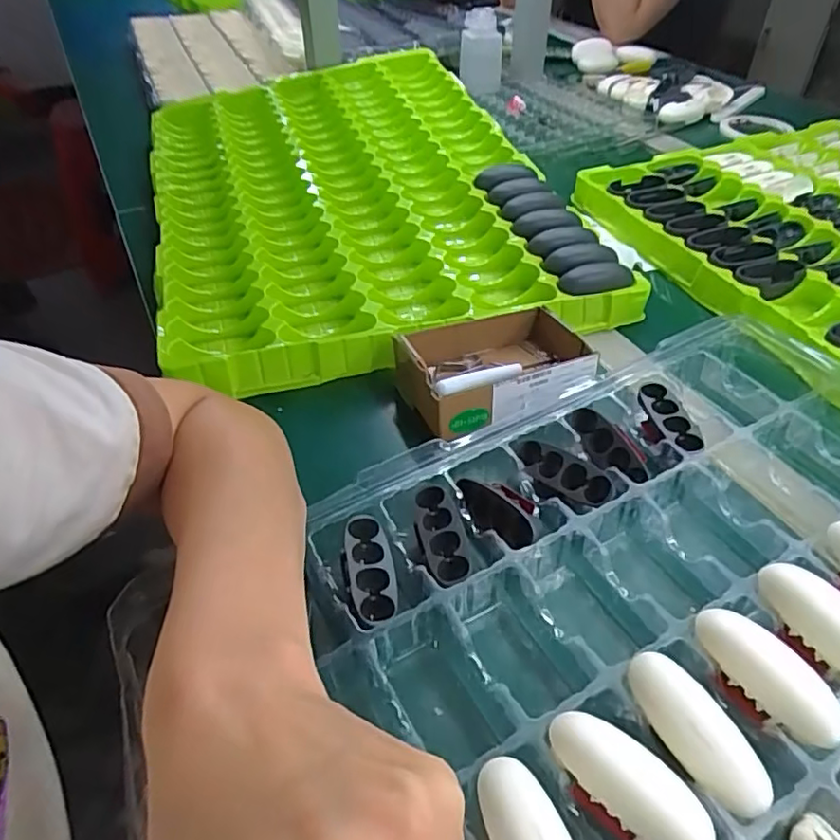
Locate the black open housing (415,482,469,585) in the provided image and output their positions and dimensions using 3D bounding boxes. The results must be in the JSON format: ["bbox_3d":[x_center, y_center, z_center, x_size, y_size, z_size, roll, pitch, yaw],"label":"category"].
[{"bbox_3d":[0.010,0.061,0.327,0.021,0.008,0.064,-10,45,-10],"label":"black open housing"}]

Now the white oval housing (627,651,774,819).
[{"bbox_3d":[0.112,0.124,0.248,0.026,0.013,0.065,-27,50,-25],"label":"white oval housing"}]

